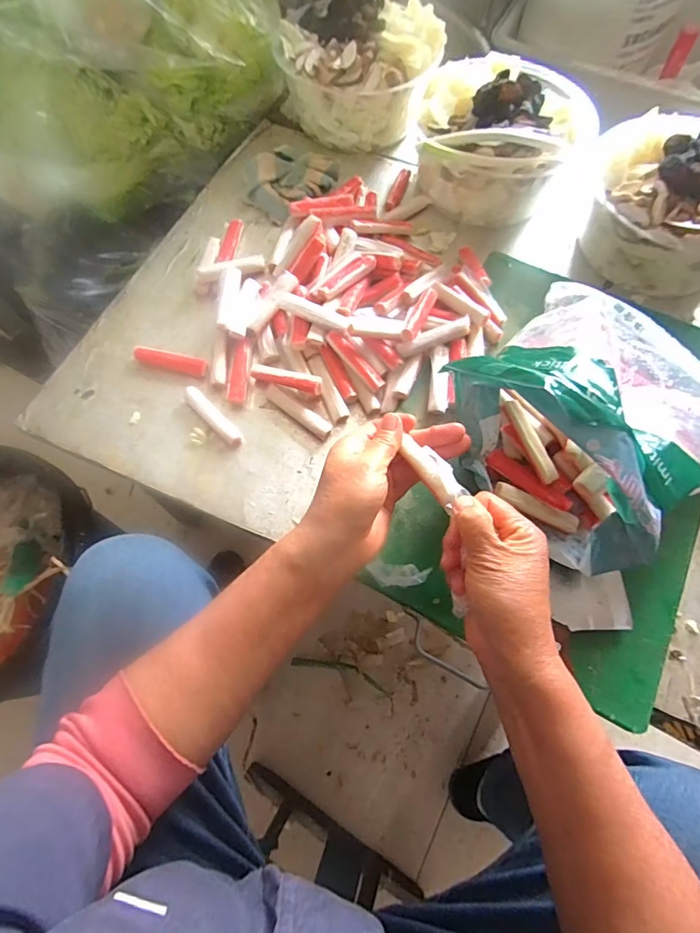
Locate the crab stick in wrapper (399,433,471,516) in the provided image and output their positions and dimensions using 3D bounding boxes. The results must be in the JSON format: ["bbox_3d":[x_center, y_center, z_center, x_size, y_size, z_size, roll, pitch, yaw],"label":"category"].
[{"bbox_3d":[0.066,0.003,0.373,0.022,0.011,0.065,-31,63,-13],"label":"crab stick in wrapper"}]

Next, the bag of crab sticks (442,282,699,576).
[{"bbox_3d":[0.238,-0.066,0.435,0.249,0.127,0.238,-36,73,-14],"label":"bag of crab sticks"}]

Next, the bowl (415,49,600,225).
[{"bbox_3d":[0.201,-0.430,0.623,0.207,0.125,0.189,0,68,-1],"label":"bowl"}]

